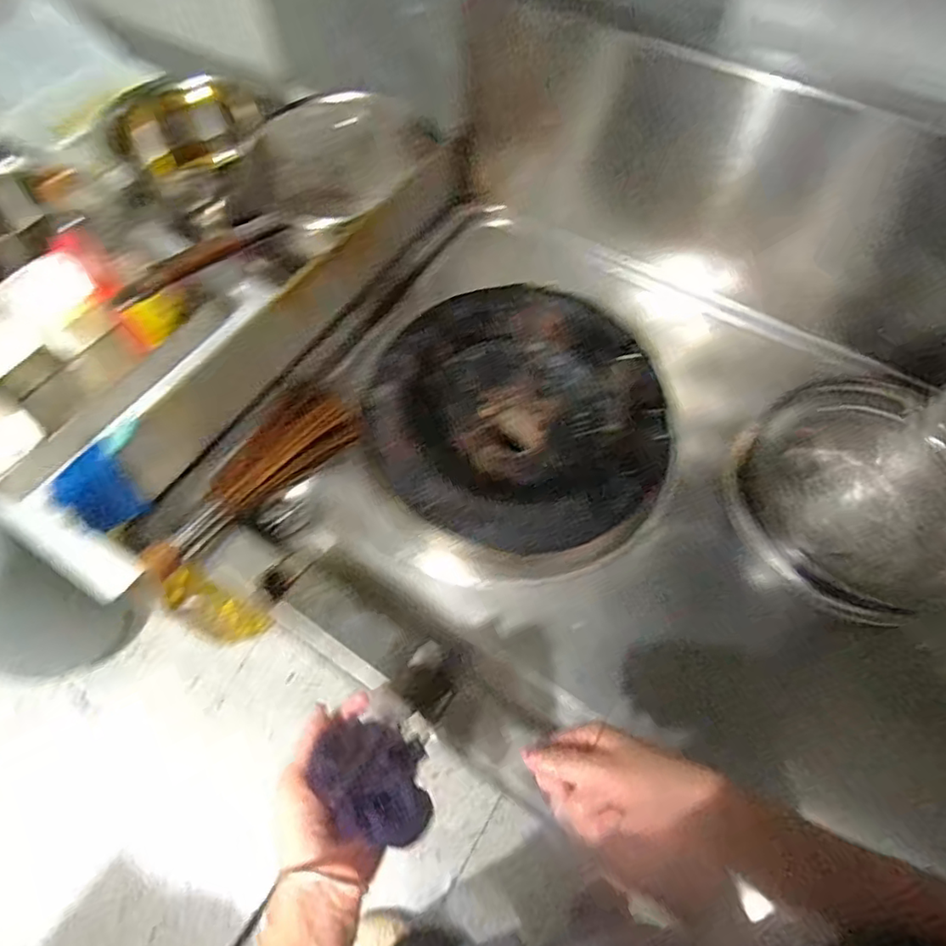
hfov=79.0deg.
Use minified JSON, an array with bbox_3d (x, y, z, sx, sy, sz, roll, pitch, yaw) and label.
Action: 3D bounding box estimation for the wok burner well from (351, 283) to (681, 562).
[{"bbox_3d":[0.051,-0.072,0.807,0.364,0.103,0.384,0,62,0],"label":"wok burner well"}]

